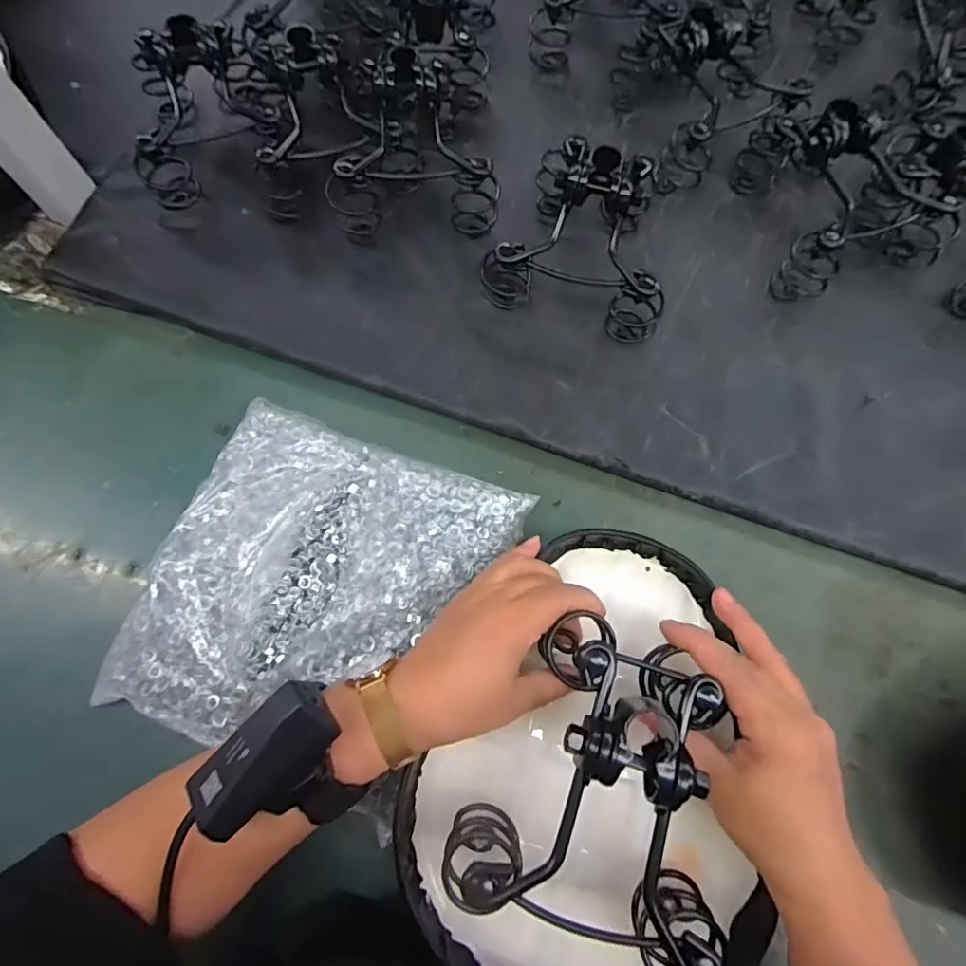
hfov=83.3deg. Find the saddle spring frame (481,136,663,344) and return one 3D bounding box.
[{"bbox_3d":[0.094,-0.226,0.472,0.156,0.086,0.152,16,73,5],"label":"saddle spring frame"}]

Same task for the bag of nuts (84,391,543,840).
[{"bbox_3d":[-0.125,0.078,0.407,0.239,0.033,0.246,21,73,6],"label":"bag of nuts"}]

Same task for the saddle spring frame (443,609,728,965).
[{"bbox_3d":[0.072,0.170,0.300,0.137,0.088,0.150,21,71,5],"label":"saddle spring frame"}]

